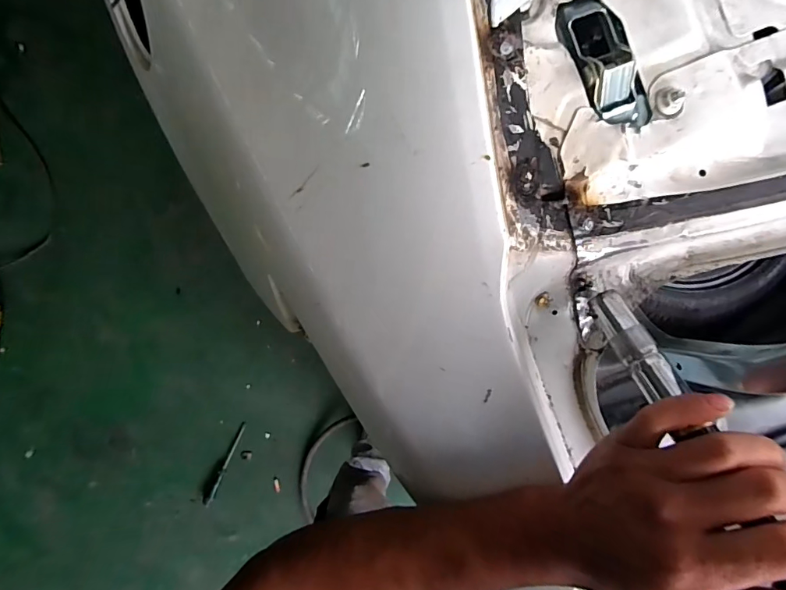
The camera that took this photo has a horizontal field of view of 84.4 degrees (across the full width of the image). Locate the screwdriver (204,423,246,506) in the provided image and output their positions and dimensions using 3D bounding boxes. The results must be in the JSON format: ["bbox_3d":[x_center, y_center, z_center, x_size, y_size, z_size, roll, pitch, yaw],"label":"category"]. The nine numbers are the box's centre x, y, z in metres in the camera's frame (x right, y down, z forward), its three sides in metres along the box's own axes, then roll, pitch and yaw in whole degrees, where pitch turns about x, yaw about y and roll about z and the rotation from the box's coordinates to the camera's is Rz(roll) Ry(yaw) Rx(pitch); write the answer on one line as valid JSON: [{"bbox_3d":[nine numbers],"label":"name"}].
[{"bbox_3d":[-0.505,0.514,1.319,0.021,0.019,0.267,26,91,0],"label":"screwdriver"}]

